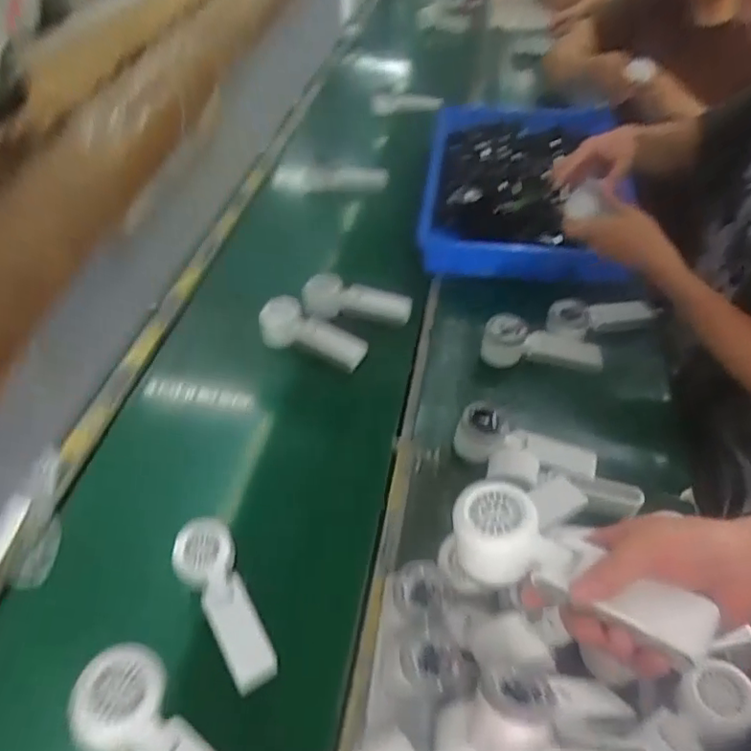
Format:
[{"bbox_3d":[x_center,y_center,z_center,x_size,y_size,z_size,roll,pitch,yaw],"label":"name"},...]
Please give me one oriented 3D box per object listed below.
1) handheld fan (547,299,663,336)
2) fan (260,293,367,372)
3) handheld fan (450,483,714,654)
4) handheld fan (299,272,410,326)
[{"bbox_3d":[0.335,-0.086,0.885,0.167,0.034,0.056,-8,46,-6],"label":"handheld fan"},{"bbox_3d":[-0.091,-0.063,0.906,0.163,0.063,0.053,23,48,2],"label":"fan"},{"bbox_3d":[0.126,0.127,0.387,0.163,0.042,0.059,22,50,30],"label":"handheld fan"},{"bbox_3d":[-0.027,-0.116,0.970,0.182,0.054,0.072,6,41,-24],"label":"handheld fan"}]

